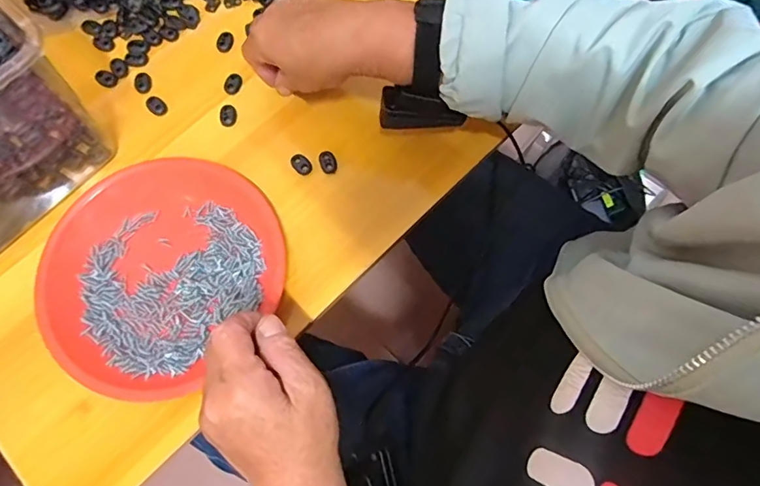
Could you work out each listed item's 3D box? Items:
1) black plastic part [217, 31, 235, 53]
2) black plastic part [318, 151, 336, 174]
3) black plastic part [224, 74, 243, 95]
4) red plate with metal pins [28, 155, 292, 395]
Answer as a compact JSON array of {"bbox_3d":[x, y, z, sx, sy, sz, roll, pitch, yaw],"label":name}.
[{"bbox_3d":[-0.155,-0.201,0.467,0.015,0.007,0.021,7,74,3],"label":"black plastic part"},{"bbox_3d":[-0.048,-0.073,0.432,0.014,0.011,0.020,-14,74,-4],"label":"black plastic part"},{"bbox_3d":[-0.143,-0.156,0.453,0.014,0.007,0.022,6,74,2],"label":"black plastic part"},{"bbox_3d":[-0.184,0.017,0.390,0.192,0.023,0.191,0,74,1],"label":"red plate with metal pins"}]

